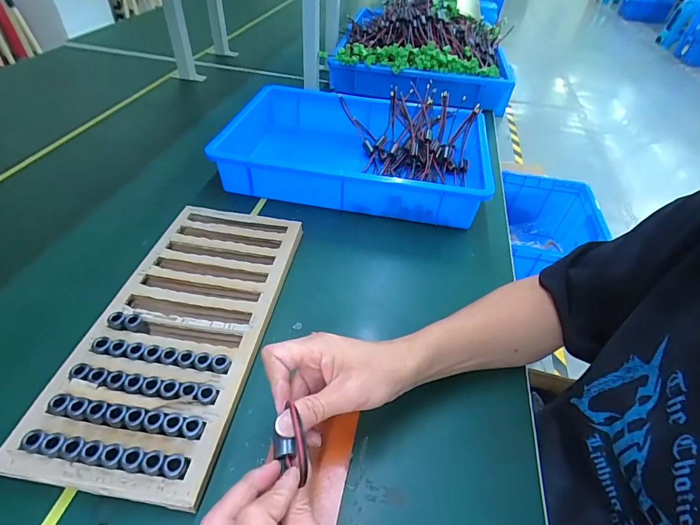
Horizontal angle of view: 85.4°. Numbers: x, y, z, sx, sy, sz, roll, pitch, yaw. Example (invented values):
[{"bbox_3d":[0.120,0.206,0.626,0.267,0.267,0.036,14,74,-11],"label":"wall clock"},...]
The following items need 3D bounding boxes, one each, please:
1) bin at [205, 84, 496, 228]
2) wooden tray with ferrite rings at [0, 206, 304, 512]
[{"bbox_3d":[0.017,-0.194,0.660,0.427,0.080,0.271,8,45,3],"label":"bin"},{"bbox_3d":[-0.181,0.062,0.431,0.172,0.031,0.351,8,45,4],"label":"wooden tray with ferrite rings"}]

